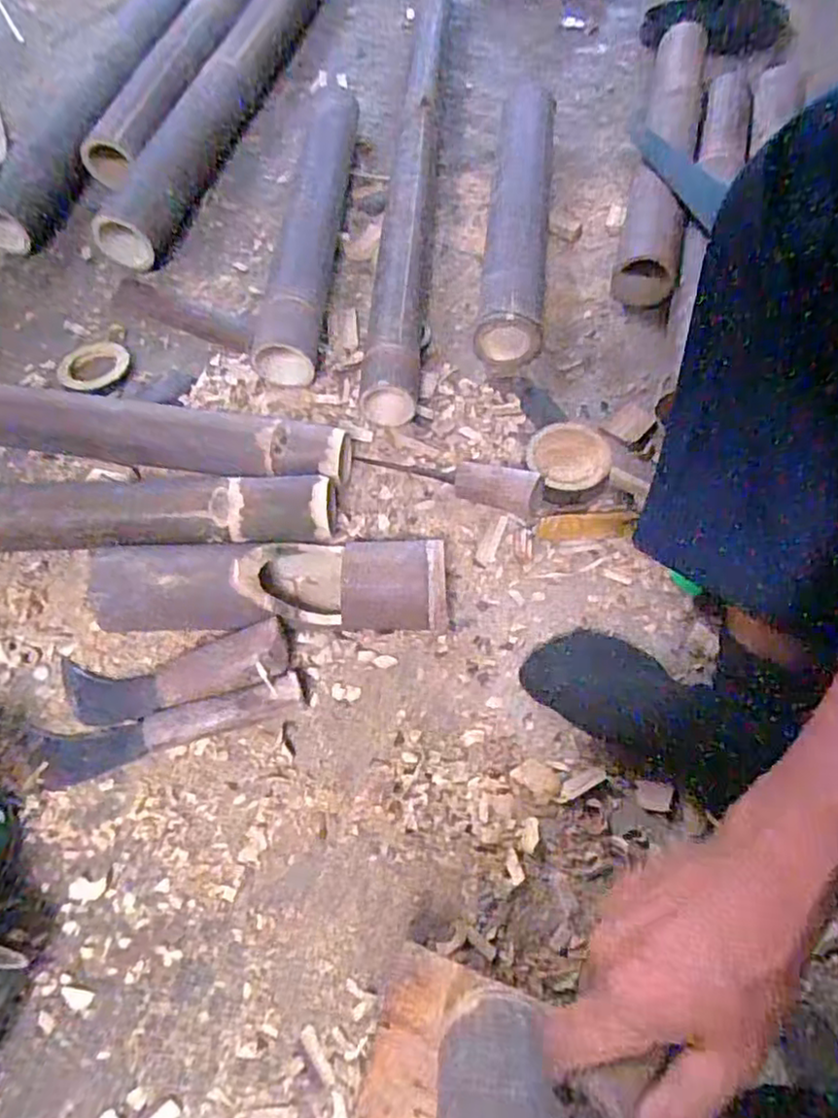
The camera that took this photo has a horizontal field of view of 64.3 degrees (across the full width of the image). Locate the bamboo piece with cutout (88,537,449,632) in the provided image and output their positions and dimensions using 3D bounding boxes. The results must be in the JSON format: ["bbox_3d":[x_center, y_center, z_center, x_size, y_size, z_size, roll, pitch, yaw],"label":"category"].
[{"bbox_3d":[-0.127,0.020,0.597,0.303,0.061,0.087,0,62,-1],"label":"bamboo piece with cutout"}]

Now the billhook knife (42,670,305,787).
[{"bbox_3d":[-0.202,0.137,0.549,0.211,0.029,0.038,-14,63,-9],"label":"billhook knife"}]

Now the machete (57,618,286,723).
[{"bbox_3d":[-0.210,0.099,0.580,0.199,0.028,0.059,-16,65,5],"label":"machete"}]

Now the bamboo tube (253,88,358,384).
[{"bbox_3d":[-0.141,-0.433,0.848,0.084,0.063,0.508,4,62,1],"label":"bamboo tube"}]

